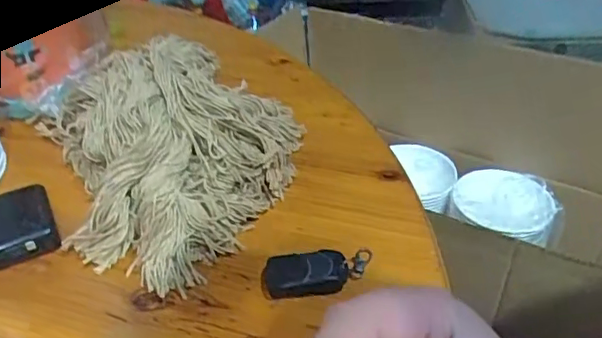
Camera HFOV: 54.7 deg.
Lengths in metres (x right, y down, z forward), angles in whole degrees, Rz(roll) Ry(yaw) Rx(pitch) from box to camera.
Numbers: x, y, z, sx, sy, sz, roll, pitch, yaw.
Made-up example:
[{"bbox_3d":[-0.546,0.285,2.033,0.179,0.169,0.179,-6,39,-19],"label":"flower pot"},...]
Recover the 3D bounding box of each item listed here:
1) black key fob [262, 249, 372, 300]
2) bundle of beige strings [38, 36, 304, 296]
[{"bbox_3d":[0.014,0.078,0.442,0.083,0.015,0.038,-4,37,-6],"label":"black key fob"},{"bbox_3d":[-0.103,-0.026,0.516,0.223,0.099,0.250,-13,39,-17],"label":"bundle of beige strings"}]

